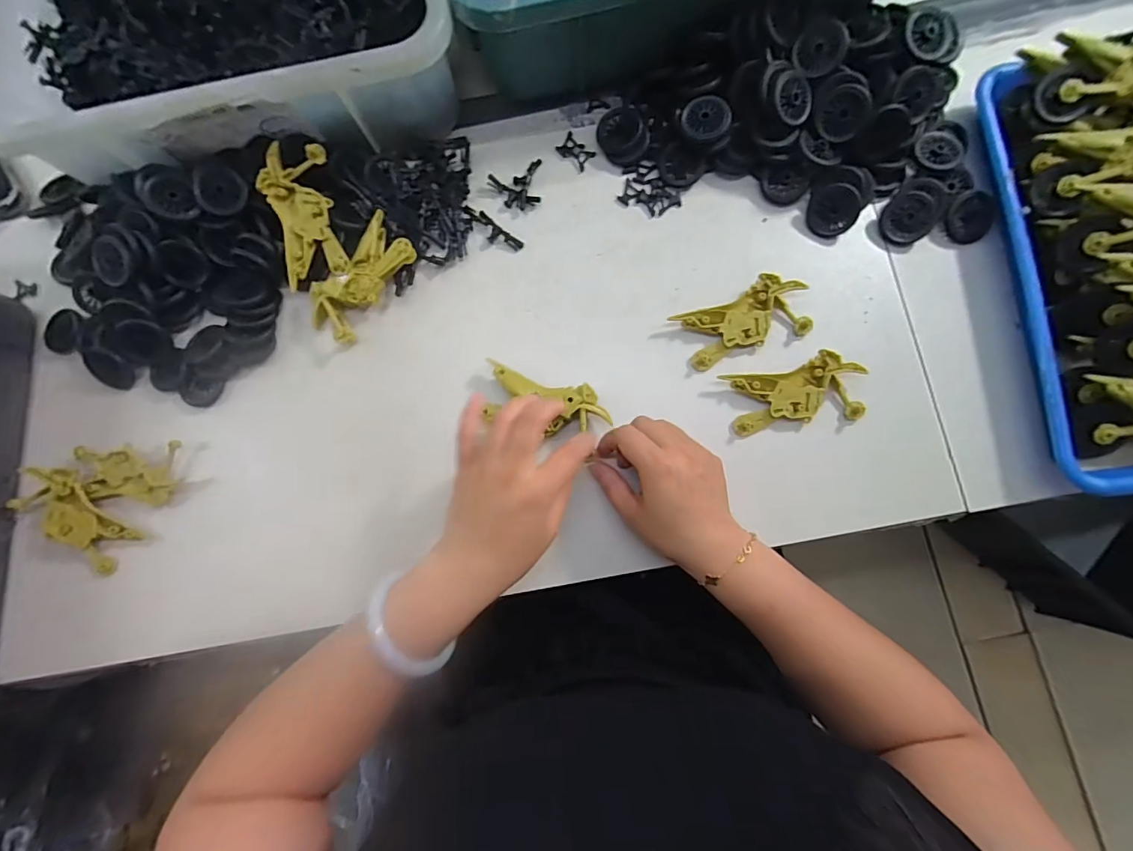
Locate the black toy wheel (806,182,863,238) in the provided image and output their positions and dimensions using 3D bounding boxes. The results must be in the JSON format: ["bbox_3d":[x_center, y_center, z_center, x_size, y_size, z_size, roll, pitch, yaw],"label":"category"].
[{"bbox_3d":[0.215,-0.173,0.384,0.038,0.015,0.038,7,108,23],"label":"black toy wheel"}]

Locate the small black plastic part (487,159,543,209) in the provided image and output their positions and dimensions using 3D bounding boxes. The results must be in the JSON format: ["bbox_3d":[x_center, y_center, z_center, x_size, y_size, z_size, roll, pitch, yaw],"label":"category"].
[{"bbox_3d":[-0.039,-0.203,0.405,0.046,0.004,0.037,-20,81,1],"label":"small black plastic part"}]

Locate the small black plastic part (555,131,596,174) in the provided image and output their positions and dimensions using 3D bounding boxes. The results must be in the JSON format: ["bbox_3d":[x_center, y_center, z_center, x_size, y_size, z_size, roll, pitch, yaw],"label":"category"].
[{"bbox_3d":[0.008,-0.237,0.412,0.034,0.004,0.021,44,87,8],"label":"small black plastic part"}]

